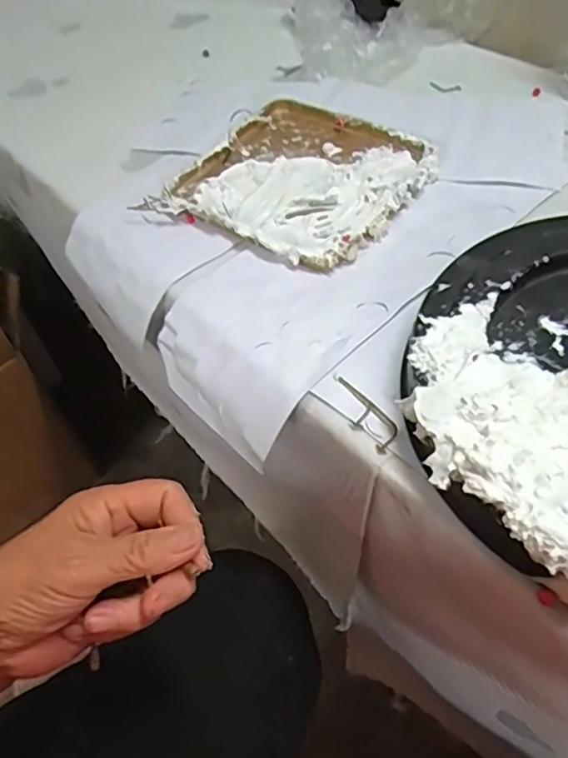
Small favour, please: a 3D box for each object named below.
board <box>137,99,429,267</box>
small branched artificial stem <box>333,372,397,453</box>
[{"bbox_3d":[0.017,-0.185,0.544,0.199,0.015,0.202,28,61,24],"label":"board"},{"bbox_3d":[0.050,0.021,0.391,0.022,0.004,0.064,-34,57,-18],"label":"small branched artificial stem"}]

